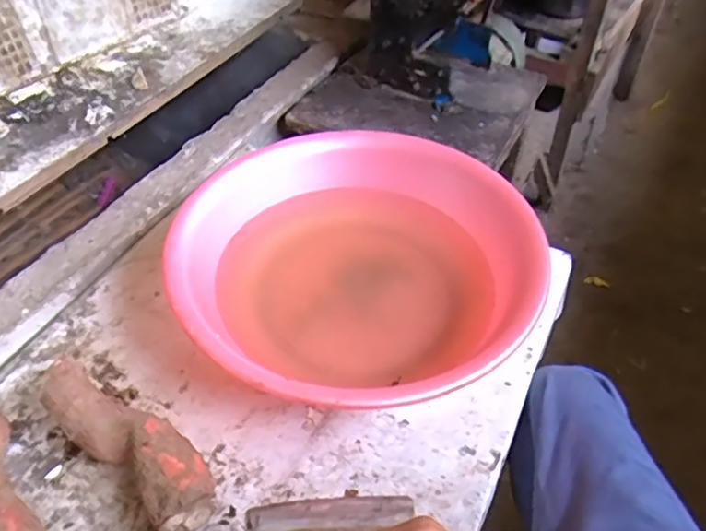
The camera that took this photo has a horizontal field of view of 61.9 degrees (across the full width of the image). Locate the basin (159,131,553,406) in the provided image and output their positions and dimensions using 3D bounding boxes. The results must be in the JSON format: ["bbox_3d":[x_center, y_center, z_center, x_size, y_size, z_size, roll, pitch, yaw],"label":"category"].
[{"bbox_3d":[0.007,0.007,0.689,0.368,0.129,0.393,-1,46,1],"label":"basin"}]

